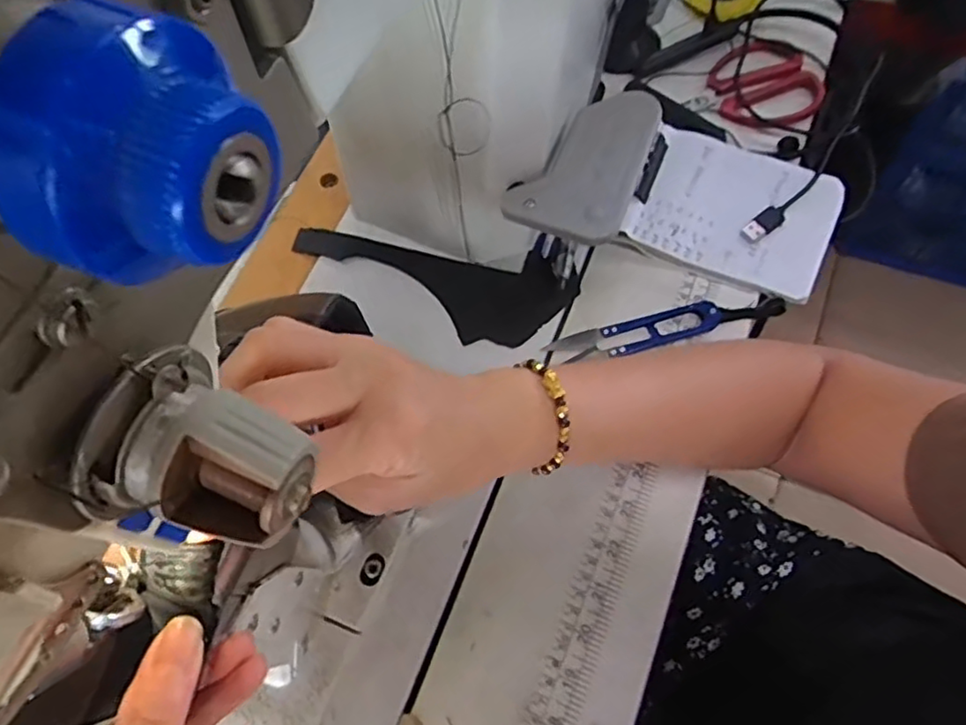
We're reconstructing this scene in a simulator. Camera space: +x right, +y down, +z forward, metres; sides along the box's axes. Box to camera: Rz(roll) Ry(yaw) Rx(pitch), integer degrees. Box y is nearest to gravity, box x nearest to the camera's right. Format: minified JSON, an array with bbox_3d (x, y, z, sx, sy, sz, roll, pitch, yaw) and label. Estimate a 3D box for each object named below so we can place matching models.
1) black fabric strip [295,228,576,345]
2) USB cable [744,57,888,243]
[{"bbox_3d":[-0.038,-0.058,0.462,0.204,0.007,0.073,8,67,11],"label":"black fabric strip"},{"bbox_3d":[0.247,-0.154,0.467,0.019,0.030,0.175,37,75,21],"label":"USB cable"}]

